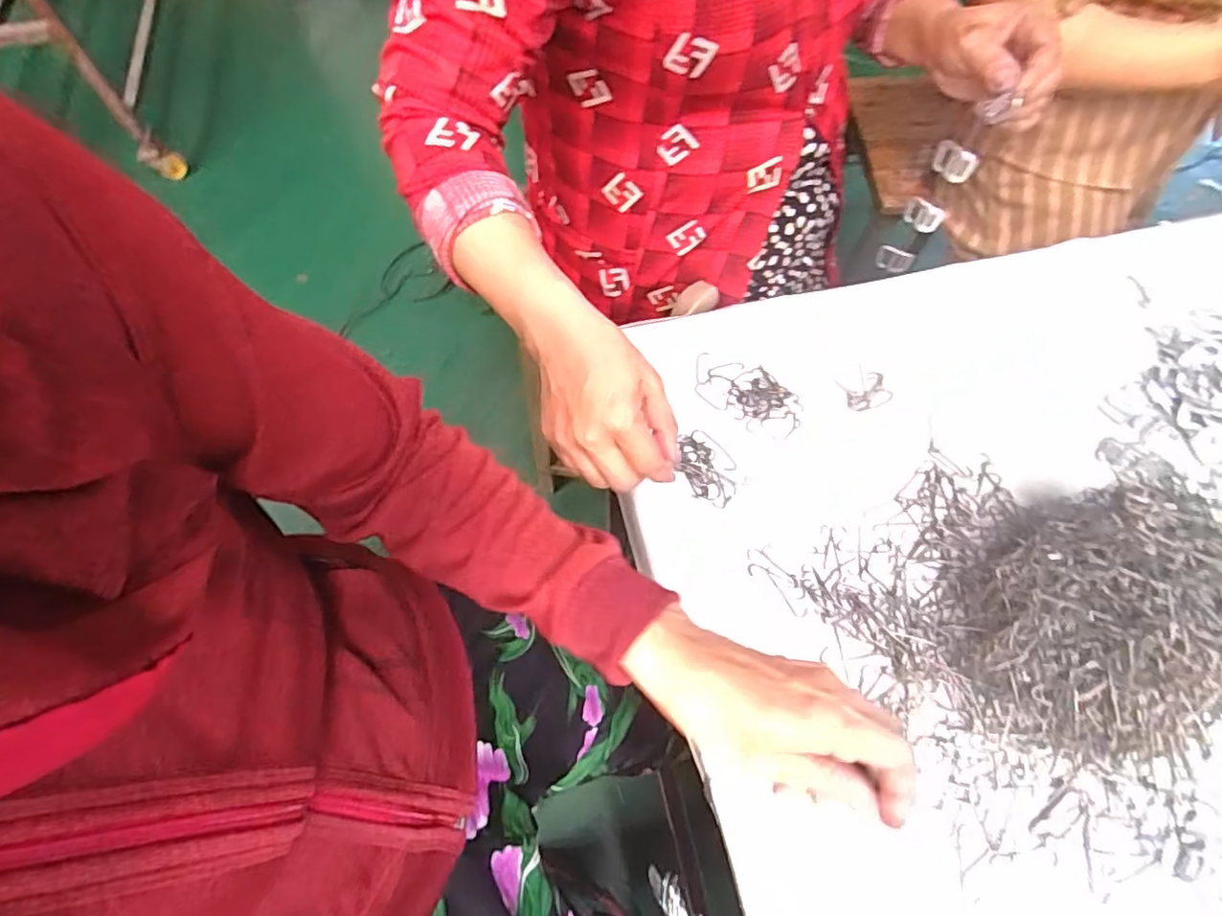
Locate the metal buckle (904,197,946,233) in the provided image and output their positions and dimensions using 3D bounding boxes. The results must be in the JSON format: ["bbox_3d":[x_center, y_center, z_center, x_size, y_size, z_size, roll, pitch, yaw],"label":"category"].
[{"bbox_3d":[0.287,-0.223,0.543,0.011,0.024,0.033,-37,71,-16],"label":"metal buckle"}]

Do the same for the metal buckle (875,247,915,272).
[{"bbox_3d":[0.286,-0.199,0.591,0.036,0.025,0.011,11,63,5],"label":"metal buckle"}]

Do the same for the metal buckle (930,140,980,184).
[{"bbox_3d":[0.288,-0.248,0.495,0.007,0.027,0.034,-41,73,-17],"label":"metal buckle"}]

